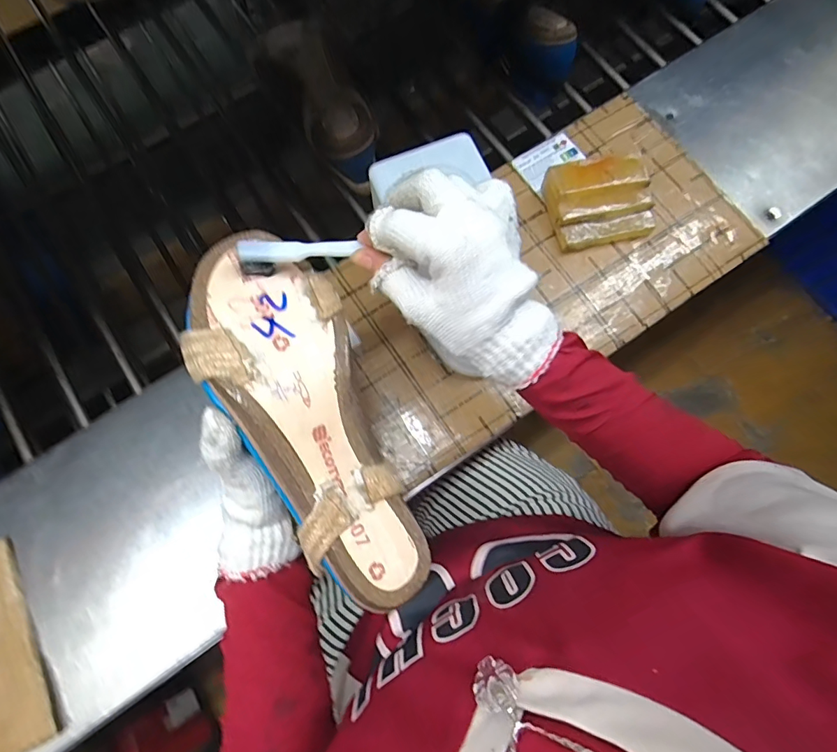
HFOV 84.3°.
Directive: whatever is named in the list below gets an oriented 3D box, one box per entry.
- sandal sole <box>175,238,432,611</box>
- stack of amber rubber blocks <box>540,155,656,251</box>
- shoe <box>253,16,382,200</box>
[{"bbox_3d":[-0.065,0.028,0.288,0.086,0.044,0.240,-27,91,-6],"label":"sandal sole"},{"bbox_3d":[0.186,-0.177,0.474,0.101,0.049,0.078,-14,74,-1],"label":"stack of amber rubber blocks"},{"bbox_3d":[-0.115,-0.325,0.549,0.080,0.072,0.236,-30,75,-6],"label":"shoe"}]

